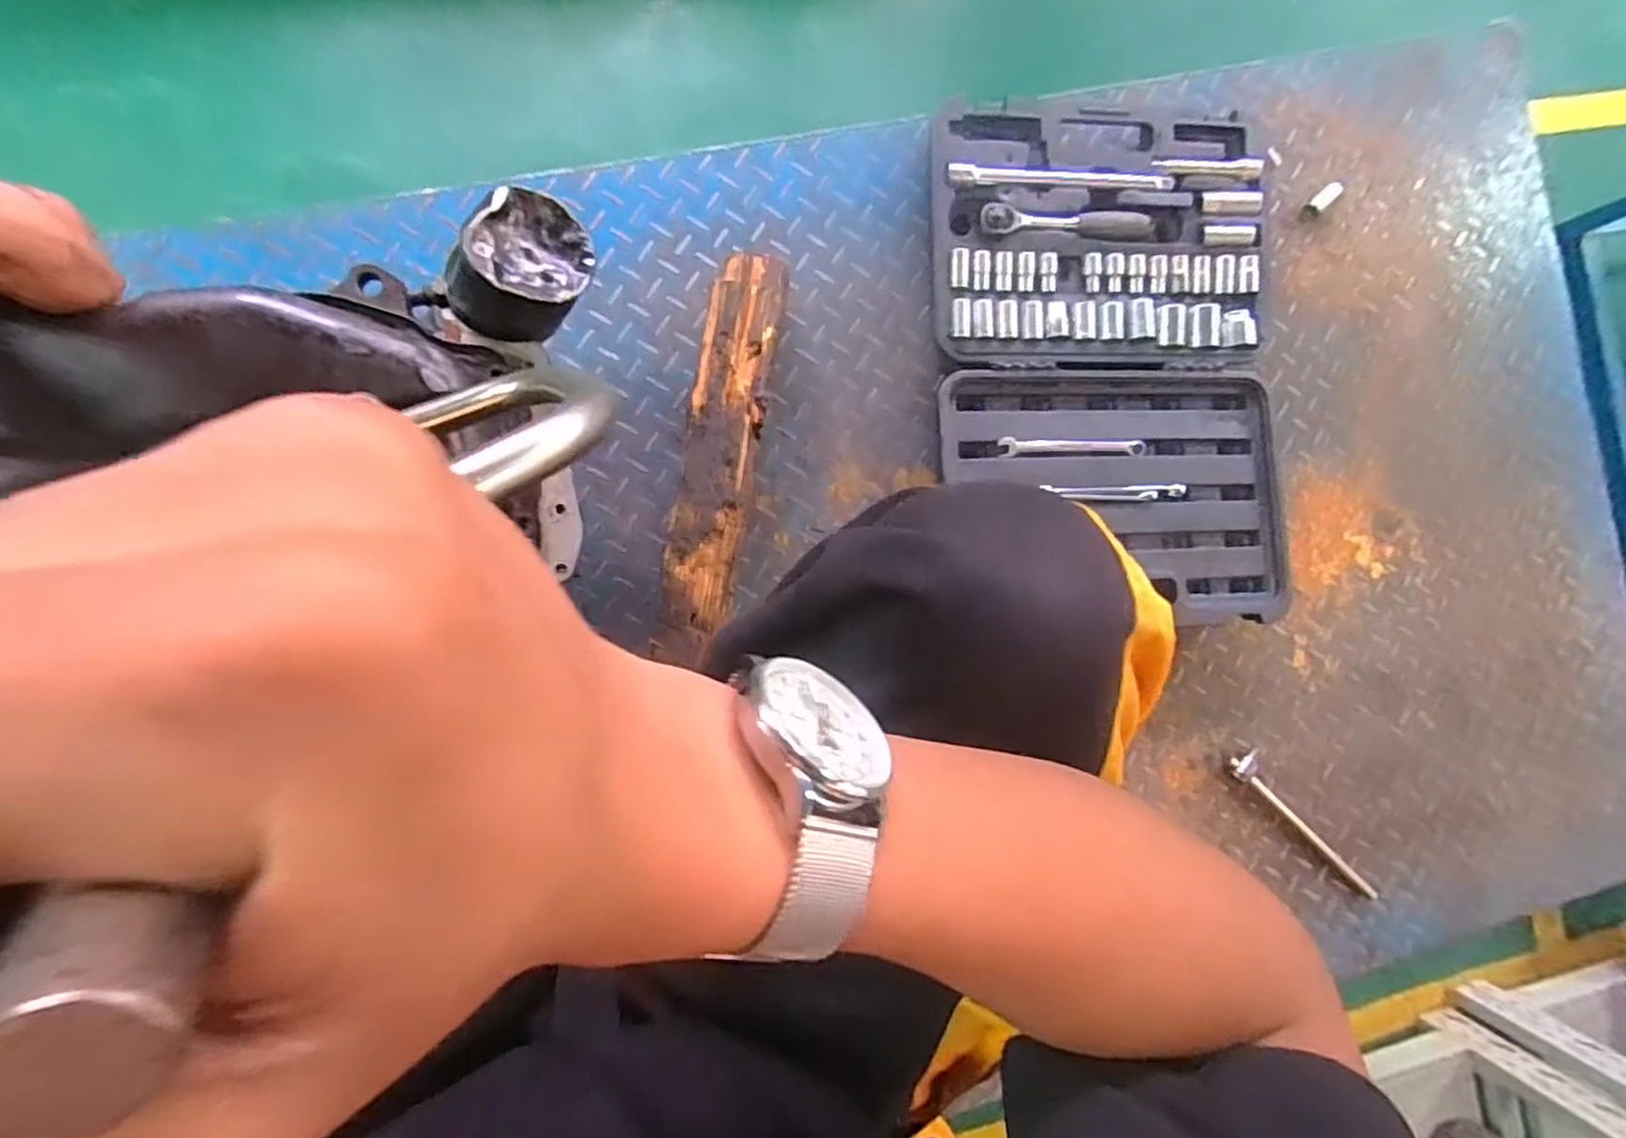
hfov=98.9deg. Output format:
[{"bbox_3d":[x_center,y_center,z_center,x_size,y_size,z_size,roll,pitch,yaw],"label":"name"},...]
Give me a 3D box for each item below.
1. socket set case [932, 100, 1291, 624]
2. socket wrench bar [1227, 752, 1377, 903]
[{"bbox_3d":[0.322,-0.222,0.766,0.379,0.046,0.560,-4,93,-13],"label":"socket set case"},{"bbox_3d":[0.576,0.296,0.812,0.234,0.026,0.035,43,83,-12],"label":"socket wrench bar"}]

